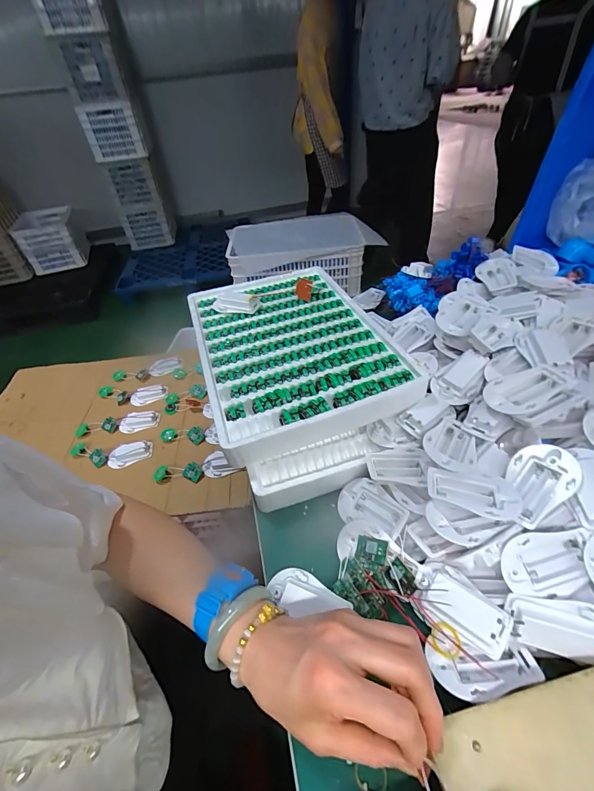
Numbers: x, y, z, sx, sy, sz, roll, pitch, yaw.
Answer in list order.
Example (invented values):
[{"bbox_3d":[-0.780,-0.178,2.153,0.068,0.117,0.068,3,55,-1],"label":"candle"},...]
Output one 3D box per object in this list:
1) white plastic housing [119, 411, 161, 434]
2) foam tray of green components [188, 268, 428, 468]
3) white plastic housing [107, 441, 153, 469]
[{"bbox_3d":[-0.325,0.054,0.689,0.077,0.021,0.036,-13,46,-7],"label":"white plastic housing"},{"bbox_3d":[-0.015,-0.081,0.498,0.249,0.051,0.363,-17,46,-10],"label":"foam tray of green components"},{"bbox_3d":[-0.313,0.110,0.630,0.079,0.017,0.039,-16,46,-10],"label":"white plastic housing"}]

